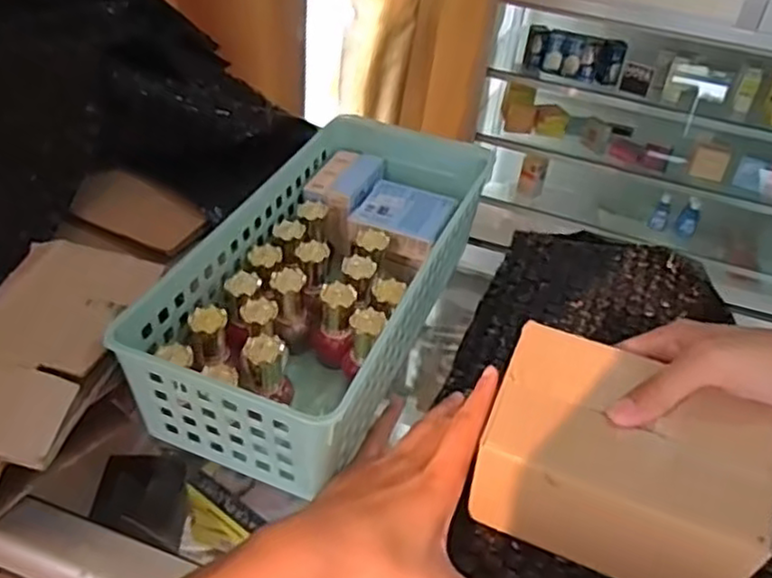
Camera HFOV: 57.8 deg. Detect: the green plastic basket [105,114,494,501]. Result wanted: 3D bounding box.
[{"bbox_3d":[-0.033,-0.009,0.473,0.141,0.079,0.286,17,41,13],"label":"green plastic basket"}]

